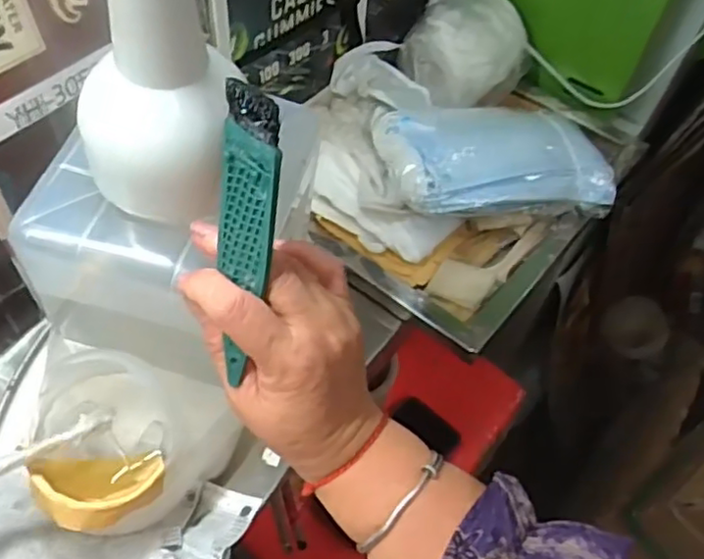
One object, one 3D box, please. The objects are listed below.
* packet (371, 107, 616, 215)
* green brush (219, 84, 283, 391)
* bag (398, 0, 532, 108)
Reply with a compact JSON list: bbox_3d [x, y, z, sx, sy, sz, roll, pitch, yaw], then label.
[{"bbox_3d":[0.125,-0.105,0.563,0.196,0.051,0.116,-11,56,-13],"label":"packet"},{"bbox_3d":[-0.049,-0.019,0.302,0.026,0.134,0.010,5,15,-1],"label":"green brush"},{"bbox_3d":[0.112,-0.219,0.644,0.123,0.084,0.105,15,54,6],"label":"bag"}]

